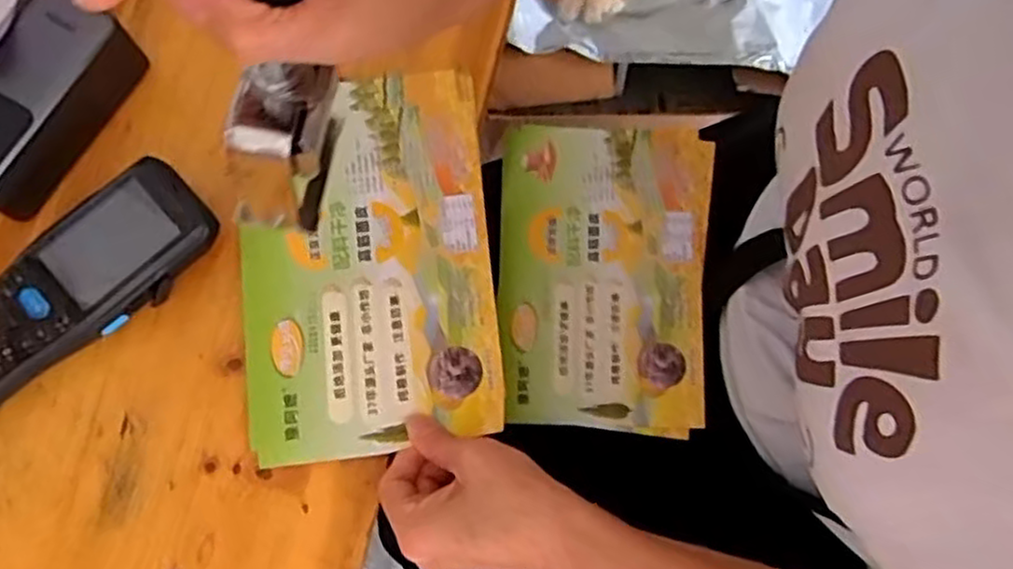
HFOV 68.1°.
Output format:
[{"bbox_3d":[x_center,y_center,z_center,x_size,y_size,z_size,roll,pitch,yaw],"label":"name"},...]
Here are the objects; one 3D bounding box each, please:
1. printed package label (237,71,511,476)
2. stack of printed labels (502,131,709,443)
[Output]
[{"bbox_3d":[-0.084,-0.017,0.444,0.144,0.006,0.223,-6,78,-6],"label":"printed package label"},{"bbox_3d":[0.066,-0.007,0.528,0.145,0.031,0.212,4,76,-1],"label":"stack of printed labels"}]

